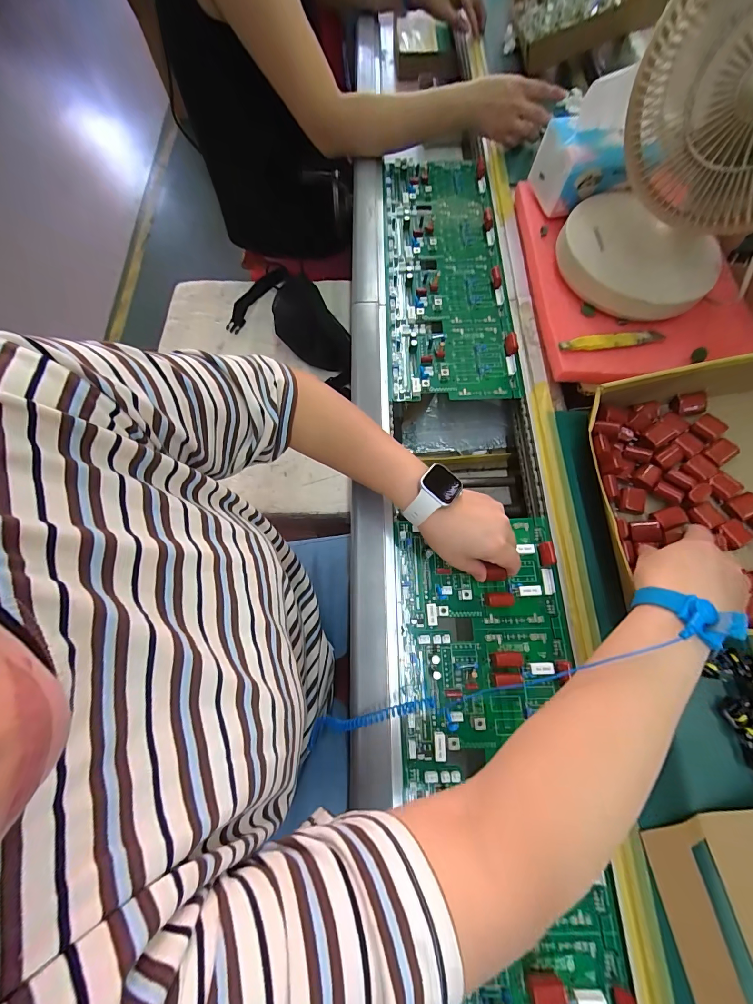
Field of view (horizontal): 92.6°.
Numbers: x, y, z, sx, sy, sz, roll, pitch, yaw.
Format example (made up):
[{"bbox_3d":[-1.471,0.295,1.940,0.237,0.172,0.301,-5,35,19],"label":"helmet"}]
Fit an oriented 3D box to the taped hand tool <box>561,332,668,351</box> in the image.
[{"bbox_3d":[0.287,-0.197,0.437,0.138,0.012,0.019,-9,70,-4],"label":"taped hand tool"}]

